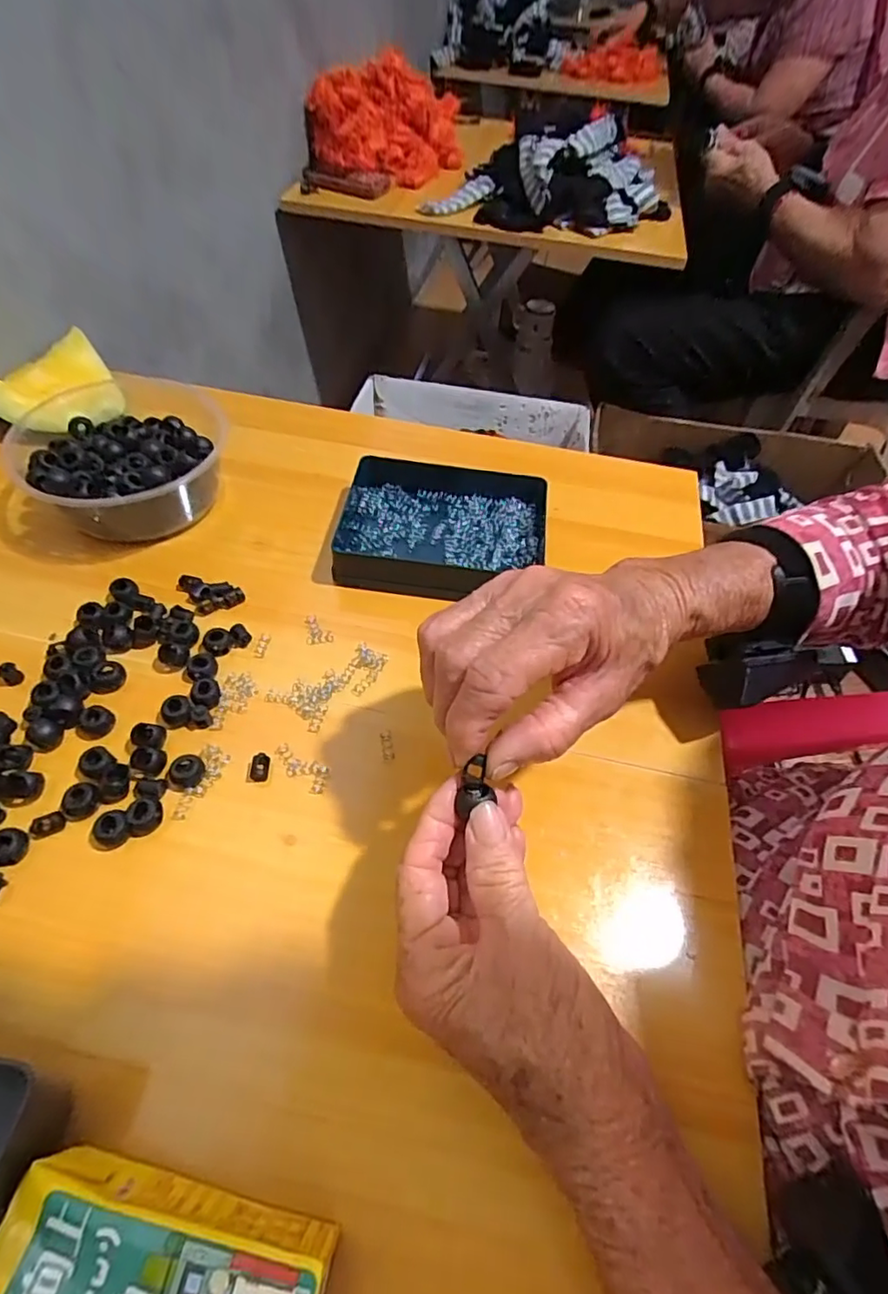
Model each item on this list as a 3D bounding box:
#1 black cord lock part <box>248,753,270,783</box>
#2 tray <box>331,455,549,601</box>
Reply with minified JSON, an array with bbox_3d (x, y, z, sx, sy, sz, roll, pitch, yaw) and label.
[{"bbox_3d":[-0.103,0.067,0.316,0.010,0.005,0.016,5,54,-1],"label":"black cord lock part"},{"bbox_3d":[-0.002,-0.087,0.417,0.150,0.031,0.110,8,54,1],"label":"tray"}]

